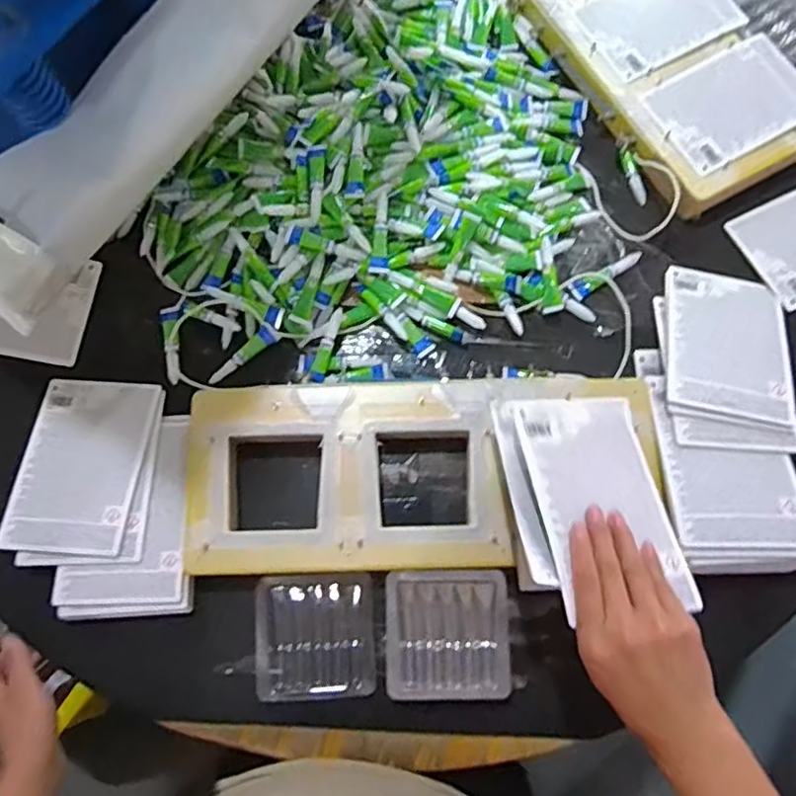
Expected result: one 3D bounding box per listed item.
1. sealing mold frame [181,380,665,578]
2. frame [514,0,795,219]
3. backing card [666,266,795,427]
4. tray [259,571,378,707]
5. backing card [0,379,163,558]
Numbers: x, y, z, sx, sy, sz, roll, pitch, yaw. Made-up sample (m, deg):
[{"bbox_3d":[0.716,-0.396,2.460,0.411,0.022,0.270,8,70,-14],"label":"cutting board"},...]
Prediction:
[{"bbox_3d":[0.022,0.072,0.580,0.419,0.037,0.173,-1,74,0],"label":"sealing mold frame"},{"bbox_3d":[0.285,-0.416,0.714,0.207,0.041,0.429,-29,76,-8],"label":"frame"},{"bbox_3d":[0.324,-0.057,0.618,0.113,0.006,0.168,12,61,4],"label":"backing card"},{"bbox_3d":[-0.072,0.211,0.554,0.101,0.021,0.104,-3,74,-1],"label":"tray"},{"bbox_3d":[-0.299,0.062,0.597,0.114,0.008,0.169,3,65,4],"label":"backing card"}]

